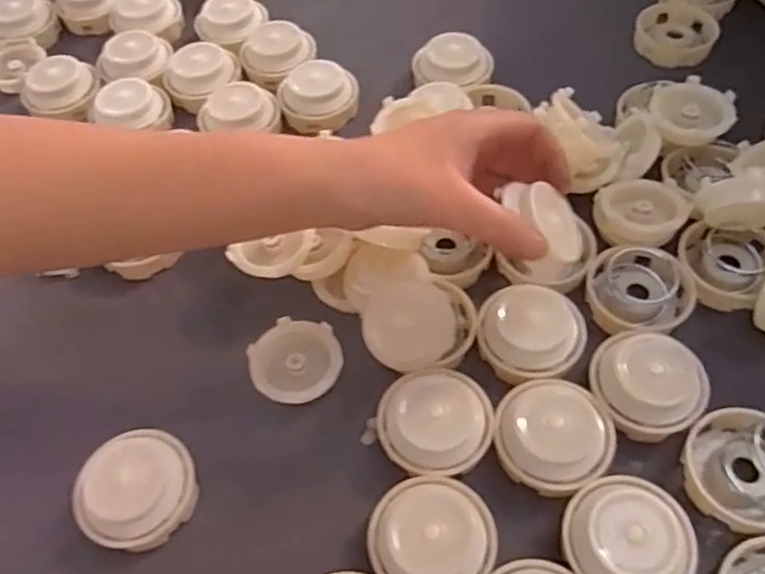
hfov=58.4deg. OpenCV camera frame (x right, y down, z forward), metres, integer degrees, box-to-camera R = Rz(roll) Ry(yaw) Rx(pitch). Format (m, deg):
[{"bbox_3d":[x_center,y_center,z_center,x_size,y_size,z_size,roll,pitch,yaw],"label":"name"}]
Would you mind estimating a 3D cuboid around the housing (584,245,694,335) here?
[{"bbox_3d":[0.163,0.003,0.432,0.060,0.023,0.060,-2,56,3],"label":"housing"}]

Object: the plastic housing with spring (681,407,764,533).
[{"bbox_3d":[0.194,0.095,0.362,0.058,0.032,0.061,-2,56,3],"label":"plastic housing with spring"}]

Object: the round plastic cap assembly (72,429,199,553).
[{"bbox_3d":[-0.135,0.111,0.378,0.061,0.036,0.065,16,59,15],"label":"round plastic cap assembly"}]

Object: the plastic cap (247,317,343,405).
[{"bbox_3d":[-0.053,0.046,0.422,0.054,0.015,0.053,-2,56,3],"label":"plastic cap"}]

